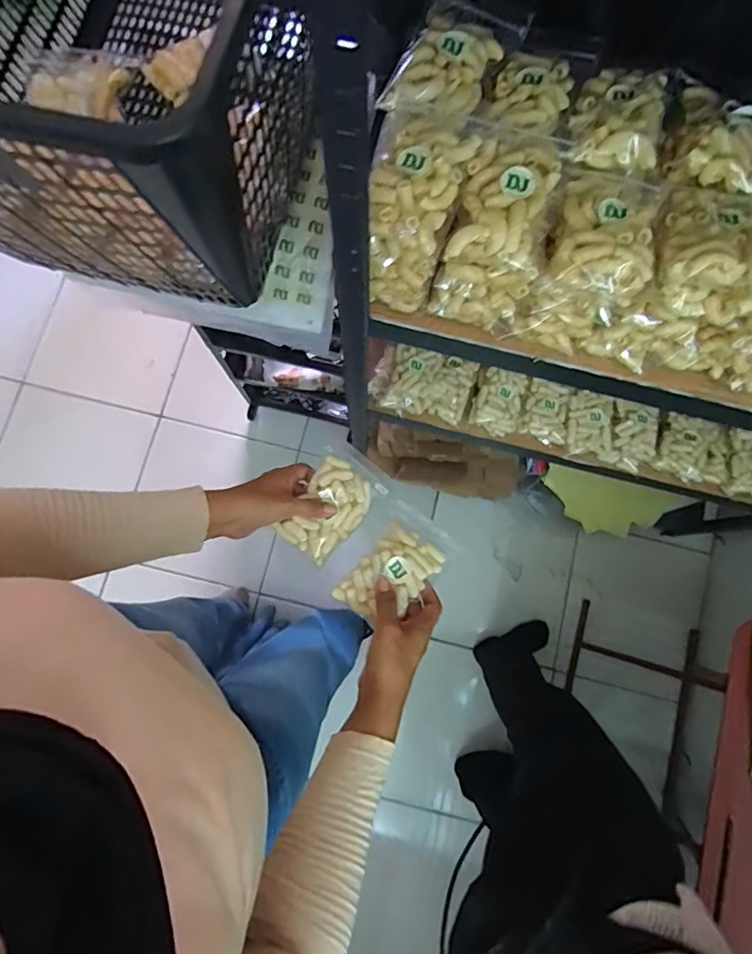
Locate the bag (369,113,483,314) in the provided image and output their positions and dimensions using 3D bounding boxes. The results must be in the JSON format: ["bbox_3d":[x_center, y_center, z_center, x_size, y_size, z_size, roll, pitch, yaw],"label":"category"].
[{"bbox_3d":[0.034,-0.244,0.505,0.078,0.158,0.113,22,78,4],"label":"bag"}]

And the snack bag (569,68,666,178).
[{"bbox_3d":[0.228,-0.328,0.467,0.090,0.034,0.110,12,78,2],"label":"snack bag"}]

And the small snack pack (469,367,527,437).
[{"bbox_3d":[0.216,-0.136,0.906,0.085,0.050,0.108,13,78,2],"label":"small snack pack"}]

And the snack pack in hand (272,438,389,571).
[{"bbox_3d":[-0.050,0.032,0.604,0.076,0.034,0.130,38,80,7],"label":"snack pack in hand"}]

